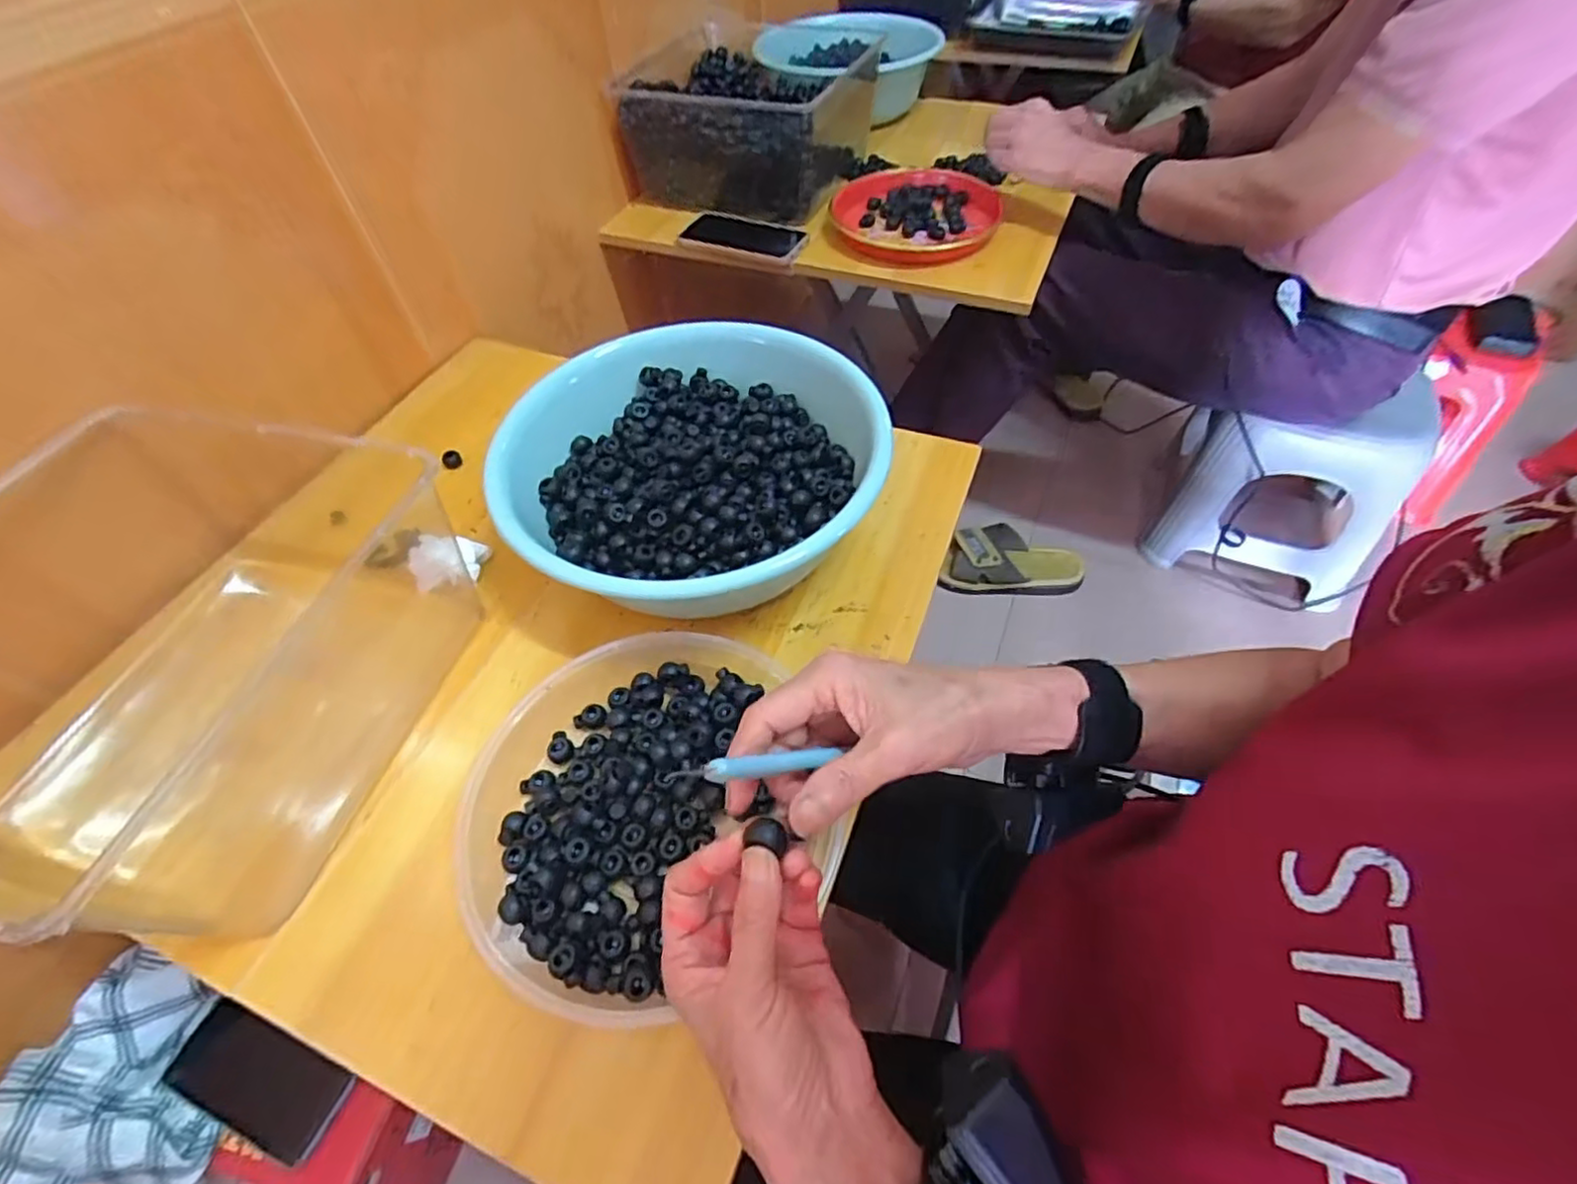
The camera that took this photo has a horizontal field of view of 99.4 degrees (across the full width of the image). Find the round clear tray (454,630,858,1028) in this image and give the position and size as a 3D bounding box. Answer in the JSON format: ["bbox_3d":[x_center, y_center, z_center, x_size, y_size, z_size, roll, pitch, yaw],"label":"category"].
[{"bbox_3d":[-0.092,0.130,0.421,0.206,0.055,0.212,-1,53,2],"label":"round clear tray"}]

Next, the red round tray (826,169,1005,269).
[{"bbox_3d":[0.163,-0.475,0.854,0.209,0.038,0.209,-1,53,2],"label":"red round tray"}]

